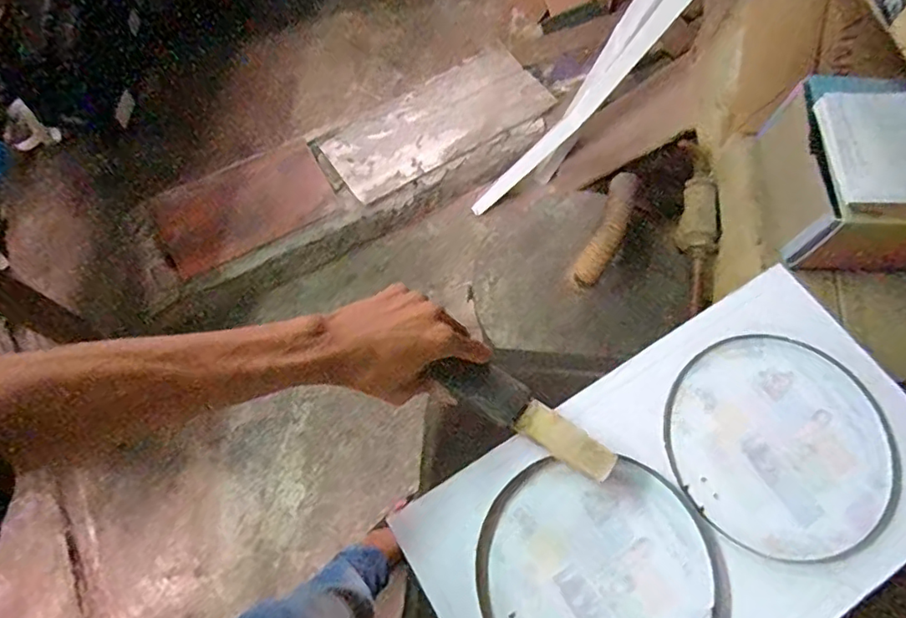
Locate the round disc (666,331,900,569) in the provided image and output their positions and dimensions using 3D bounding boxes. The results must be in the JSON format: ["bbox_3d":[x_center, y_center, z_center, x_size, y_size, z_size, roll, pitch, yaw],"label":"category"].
[{"bbox_3d":[0.299,0.121,0.519,0.204,0.011,0.209,0,68,0],"label":"round disc"}]

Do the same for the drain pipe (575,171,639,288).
[{"bbox_3d":[0.264,-0.133,0.968,0.053,0.061,0.200,23,95,8],"label":"drain pipe"}]

